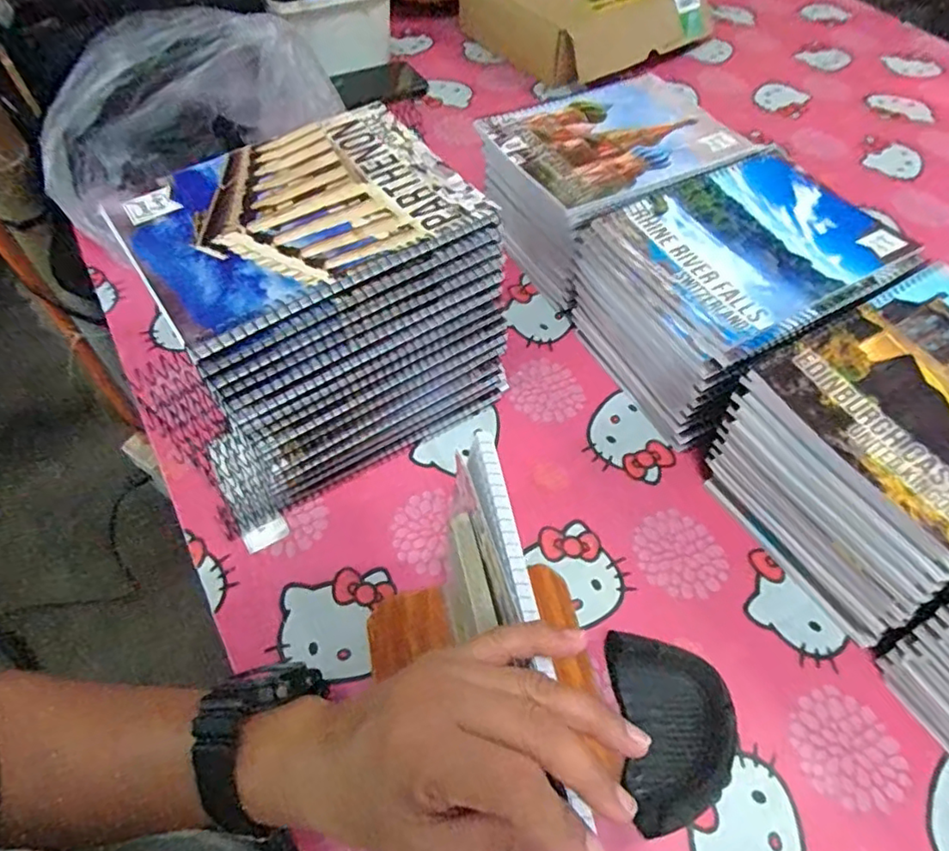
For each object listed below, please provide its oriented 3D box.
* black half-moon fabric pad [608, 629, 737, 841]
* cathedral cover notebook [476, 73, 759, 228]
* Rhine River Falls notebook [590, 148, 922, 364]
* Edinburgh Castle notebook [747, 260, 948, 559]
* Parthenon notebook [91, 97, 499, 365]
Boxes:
[{"bbox_3d":[0.119,0.181,0.358,0.065,0.021,0.102,0,56,-2],"label":"black half-moon fabric pad"},{"bbox_3d":[0.126,-0.250,0.525,0.202,0.008,0.154,-26,61,-18],"label":"cathedral cover notebook"},{"bbox_3d":[0.209,-0.140,0.453,0.197,0.013,0.148,-26,61,-18],"label":"Rhine River Falls notebook"},{"bbox_3d":[0.297,-0.024,0.375,0.199,0.008,0.148,-27,61,-19],"label":"Edinburgh Castle notebook"},{"bbox_3d":[-0.105,-0.132,0.367,0.199,0.011,0.141,-31,62,-21],"label":"Parthenon notebook"}]

